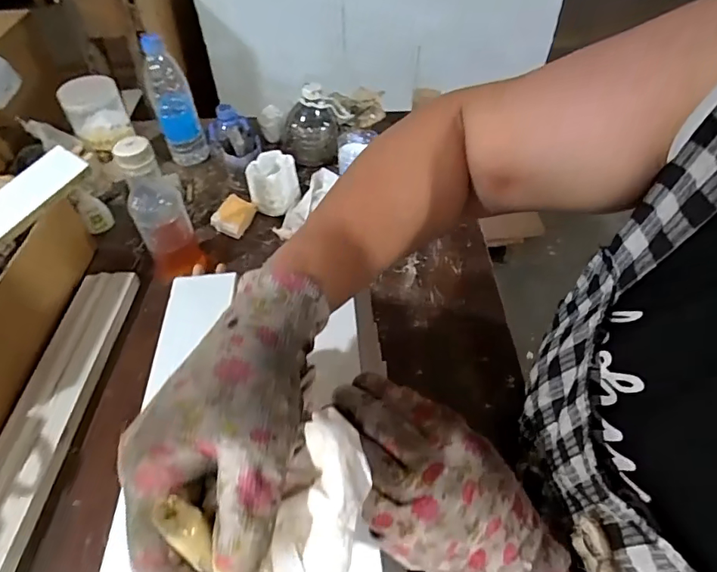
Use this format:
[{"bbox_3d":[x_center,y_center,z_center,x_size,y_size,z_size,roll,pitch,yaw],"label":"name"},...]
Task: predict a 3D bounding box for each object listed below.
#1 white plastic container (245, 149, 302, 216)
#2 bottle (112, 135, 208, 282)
[{"bbox_3d":[-0.133,-0.163,0.784,0.079,0.069,0.072,-7,49,-5],"label":"white plastic container"},{"bbox_3d":[-0.257,-0.100,0.639,0.066,0.199,0.066,-22,52,-17],"label":"bottle"}]

